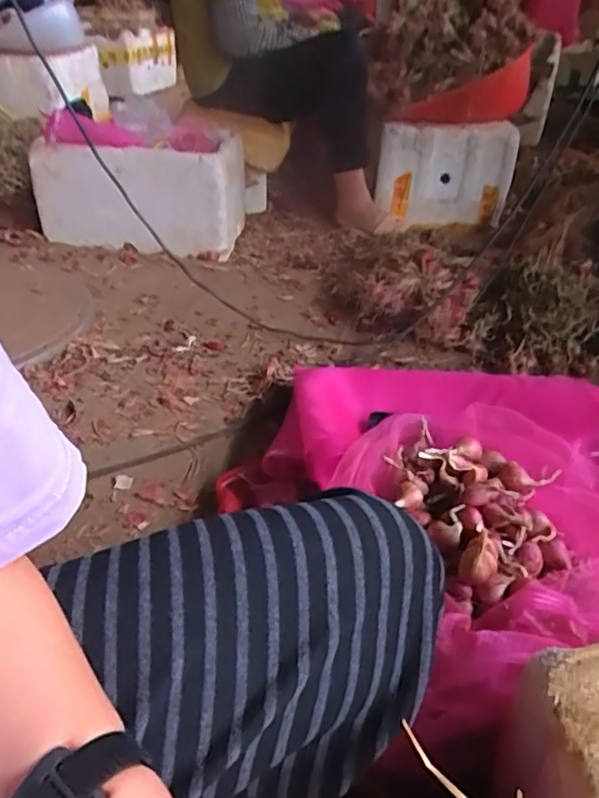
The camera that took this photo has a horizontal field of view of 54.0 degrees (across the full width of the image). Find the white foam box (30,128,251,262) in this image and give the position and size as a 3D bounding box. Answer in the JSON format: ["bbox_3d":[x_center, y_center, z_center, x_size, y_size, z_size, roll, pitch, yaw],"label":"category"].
[{"bbox_3d":[-0.399,-0.508,1.450,0.466,0.238,0.229,6,39,6],"label":"white foam box"}]

